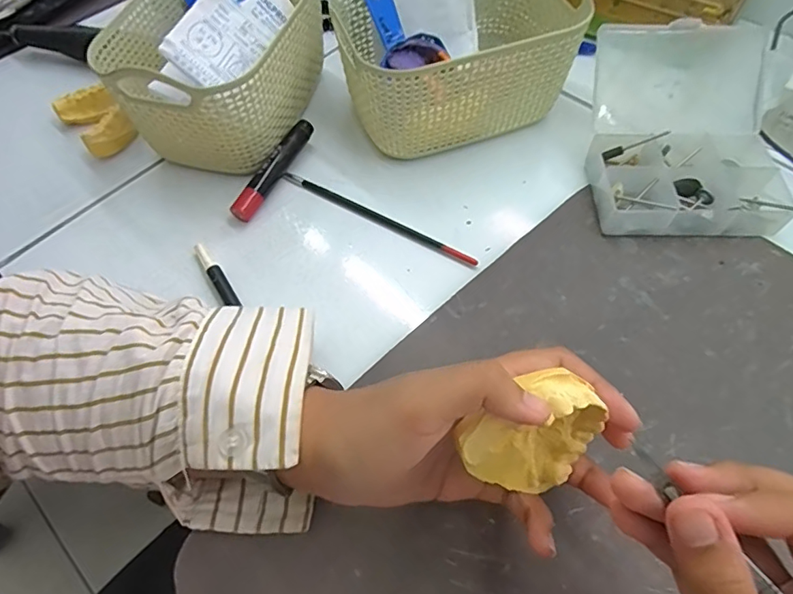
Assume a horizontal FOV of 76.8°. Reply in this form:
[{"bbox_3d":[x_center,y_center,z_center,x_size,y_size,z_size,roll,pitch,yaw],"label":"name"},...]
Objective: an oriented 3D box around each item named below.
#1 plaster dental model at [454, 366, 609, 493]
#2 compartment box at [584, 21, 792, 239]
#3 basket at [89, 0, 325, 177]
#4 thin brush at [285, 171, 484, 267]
[{"bbox_3d":[0.059,0.060,0.215,0.053,0.062,0.025,-36,39,3],"label":"plaster dental model"},{"bbox_3d":[0.197,-0.114,0.338,0.122,0.061,0.139,1,59,3],"label":"compartment box"},{"bbox_3d":[-0.125,-0.180,0.379,0.119,0.086,0.178,13,61,10],"label":"basket"},{"bbox_3d":[-0.012,-0.057,0.349,0.152,0.006,0.009,26,65,17],"label":"thin brush"}]

